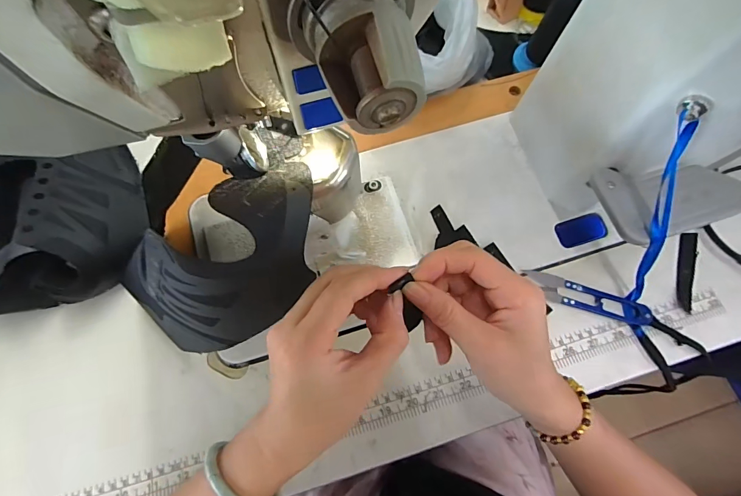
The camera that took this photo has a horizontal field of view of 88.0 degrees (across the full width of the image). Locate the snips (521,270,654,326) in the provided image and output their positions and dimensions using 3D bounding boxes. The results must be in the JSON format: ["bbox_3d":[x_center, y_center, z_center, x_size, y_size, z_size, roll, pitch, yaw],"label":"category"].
[{"bbox_3d":[0.208,0.047,0.372,0.116,0.010,0.026,18,67,11],"label":"snips"}]

